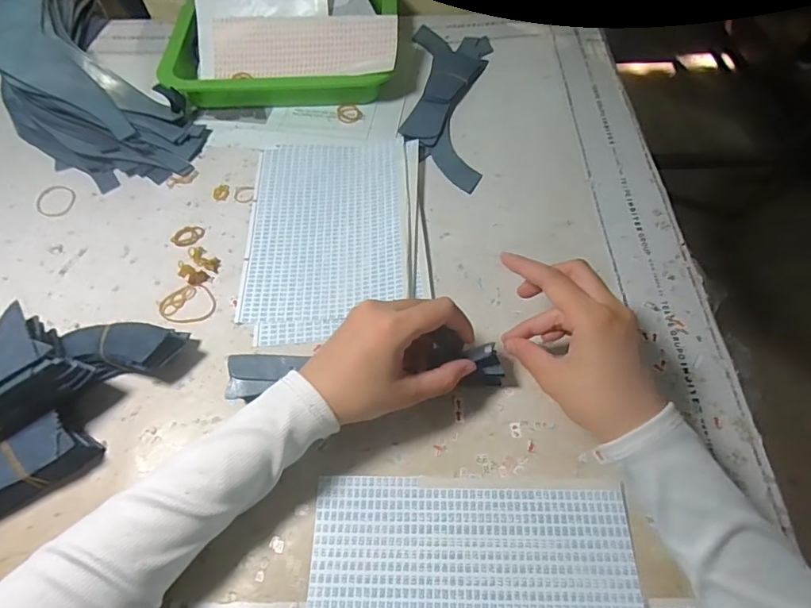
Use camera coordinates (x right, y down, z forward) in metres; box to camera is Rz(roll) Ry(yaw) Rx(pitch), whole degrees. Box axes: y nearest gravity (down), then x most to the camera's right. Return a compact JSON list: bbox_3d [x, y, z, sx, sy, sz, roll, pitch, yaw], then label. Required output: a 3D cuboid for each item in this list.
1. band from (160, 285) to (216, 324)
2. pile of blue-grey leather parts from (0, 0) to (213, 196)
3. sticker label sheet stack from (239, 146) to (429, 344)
[{"bbox_3d":[-0.184,0.000,0.417,0.044,0.004,0.038,-4,59,0],"label":"band"},{"bbox_3d":[-0.362,-0.250,0.539,0.146,0.065,0.342,-36,64,-18],"label":"pile of blue-grey leather parts"},{"bbox_3d":[-0.062,-0.071,0.455,0.162,0.010,0.223,-3,59,0],"label":"sticker label sheet stack"}]

